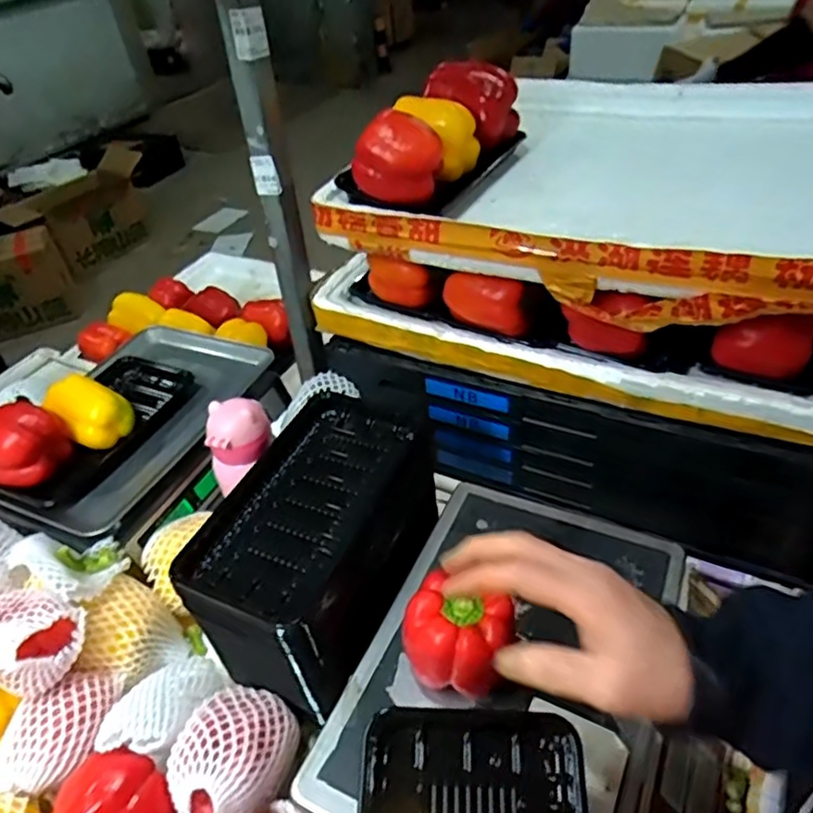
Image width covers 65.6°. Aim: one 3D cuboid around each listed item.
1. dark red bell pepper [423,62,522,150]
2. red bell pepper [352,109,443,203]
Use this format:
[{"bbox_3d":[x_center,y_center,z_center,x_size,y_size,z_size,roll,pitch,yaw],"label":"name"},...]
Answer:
[{"bbox_3d":[0.071,-0.352,0.733,0.100,0.076,0.074,10,43,20],"label":"dark red bell pepper"},{"bbox_3d":[-0.006,-0.253,0.637,0.073,0.069,0.068,22,47,31],"label":"red bell pepper"}]

